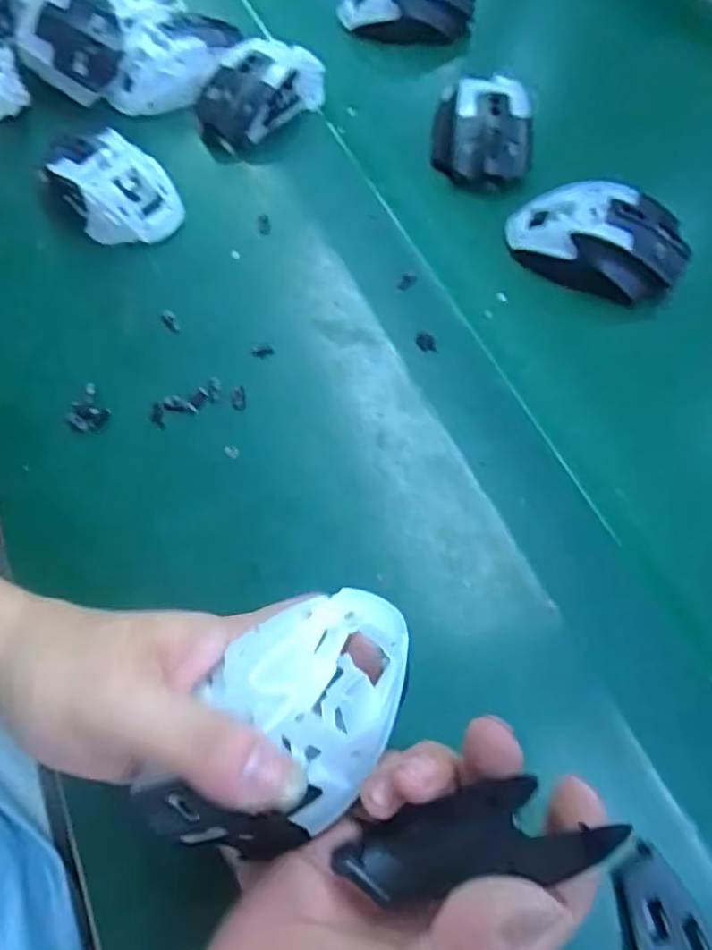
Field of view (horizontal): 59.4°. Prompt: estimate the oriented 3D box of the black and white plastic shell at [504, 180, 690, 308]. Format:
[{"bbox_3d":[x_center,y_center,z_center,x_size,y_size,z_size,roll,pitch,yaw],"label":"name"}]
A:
[{"bbox_3d":[0.164,-0.162,0.421,0.115,0.033,0.074,24,66,10],"label":"black and white plastic shell"}]

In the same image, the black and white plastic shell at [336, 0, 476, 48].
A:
[{"bbox_3d":[0.044,-0.410,0.542,0.114,0.035,0.068,9,65,3],"label":"black and white plastic shell"}]

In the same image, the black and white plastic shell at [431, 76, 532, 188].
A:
[{"bbox_3d":[0.095,-0.253,0.463,0.069,0.034,0.079,5,65,1],"label":"black and white plastic shell"}]

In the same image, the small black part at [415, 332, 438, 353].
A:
[{"bbox_3d":[0.044,-0.083,0.389,0.013,0.005,0.012,4,65,1],"label":"small black part"}]

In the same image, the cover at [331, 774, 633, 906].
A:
[{"bbox_3d":[0.037,0.111,0.191,0.092,0.021,0.024,-28,61,31],"label":"cover"}]

